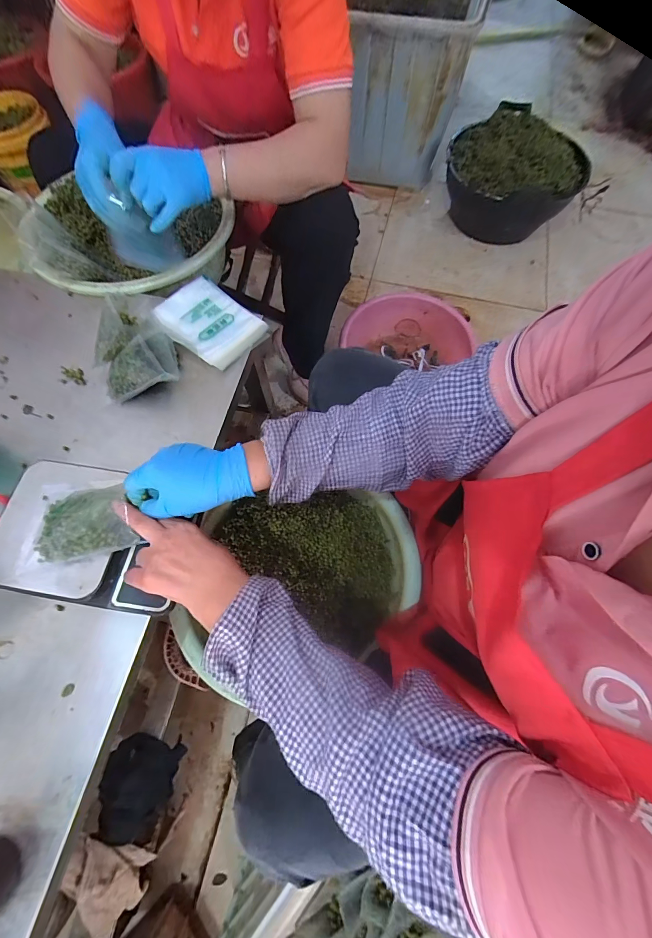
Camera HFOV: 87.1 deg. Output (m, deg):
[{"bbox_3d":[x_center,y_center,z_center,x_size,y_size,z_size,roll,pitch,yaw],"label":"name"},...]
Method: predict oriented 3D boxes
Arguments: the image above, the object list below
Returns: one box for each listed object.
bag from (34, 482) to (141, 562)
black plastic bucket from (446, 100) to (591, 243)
[{"bbox_3d":[-0.262,0.054,0.373,0.109,0.030,0.078,-9,69,-4],"label":"bag"},{"bbox_3d":[0.723,-1.142,1.321,0.490,0.226,0.586,14,69,5],"label":"black plastic bucket"}]

